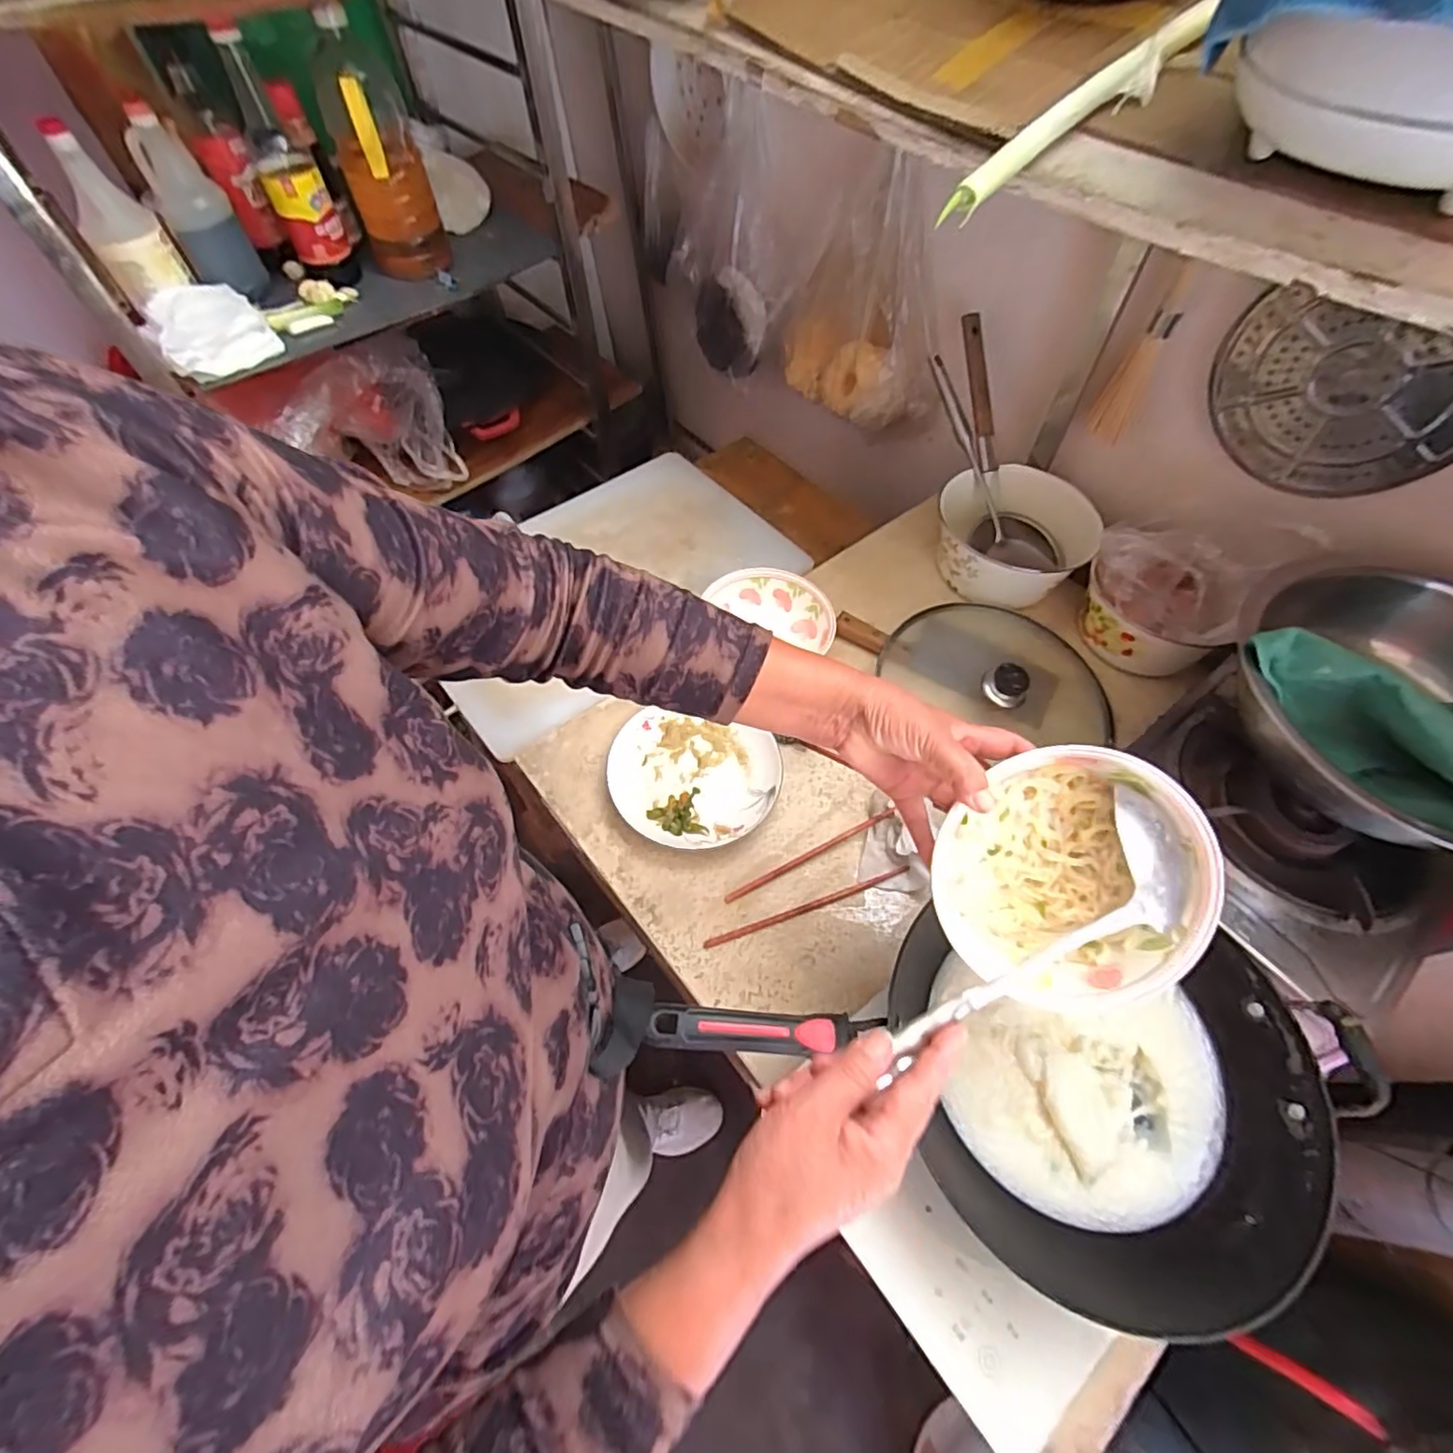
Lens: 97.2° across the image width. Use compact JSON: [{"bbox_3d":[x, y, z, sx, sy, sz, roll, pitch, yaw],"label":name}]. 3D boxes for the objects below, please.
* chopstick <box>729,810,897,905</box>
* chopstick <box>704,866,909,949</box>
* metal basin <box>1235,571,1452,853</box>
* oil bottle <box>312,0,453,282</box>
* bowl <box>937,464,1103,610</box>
[{"bbox_3d":[0.092,0.142,0.711,0.208,0.013,0.013,-25,65,-11],"label":"chopstick"},{"bbox_3d":[0.087,0.191,0.682,0.230,0.013,0.009,-18,64,-8],"label":"chopstick"},{"bbox_3d":[0.620,-0.022,0.588,0.278,0.106,0.248,-38,68,-17],"label":"metal basin"},{"bbox_3d":[-0.484,-0.787,0.898,0.117,0.248,0.089,-22,64,-10],"label":"oil bottle"},{"bbox_3d":[0.402,-0.268,0.902,0.199,0.086,0.196,-1,63,1],"label":"bowl"}]

